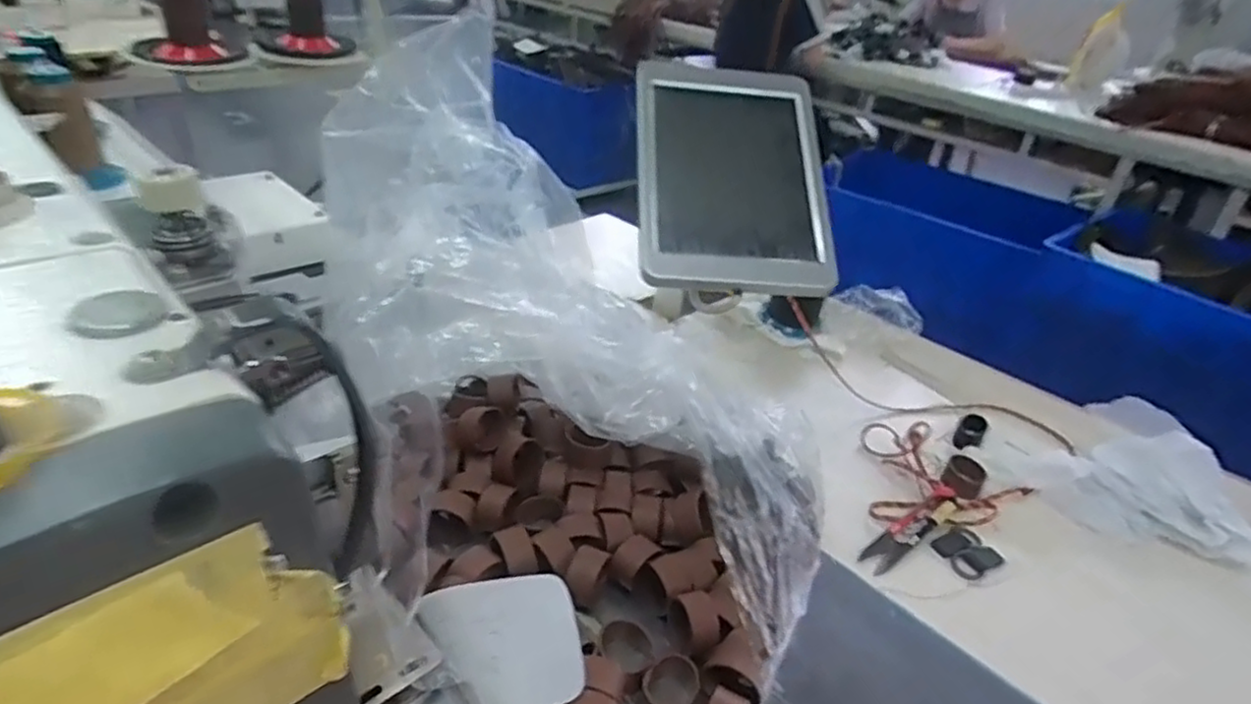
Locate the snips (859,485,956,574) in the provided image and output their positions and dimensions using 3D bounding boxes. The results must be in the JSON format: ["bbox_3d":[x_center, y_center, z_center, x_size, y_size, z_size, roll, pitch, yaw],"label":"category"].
[{"bbox_3d":[0.213,0.128,0.520,0.112,0.012,0.021,-19,40,-34],"label":"snips"}]

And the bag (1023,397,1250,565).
[{"bbox_3d":[0.422,0.100,0.556,0.156,0.047,0.151,-19,41,-34],"label":"bag"}]

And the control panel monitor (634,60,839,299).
[{"bbox_3d":[0.083,-0.144,0.571,0.147,0.039,0.222,3,64,-8],"label":"control panel monitor"}]

